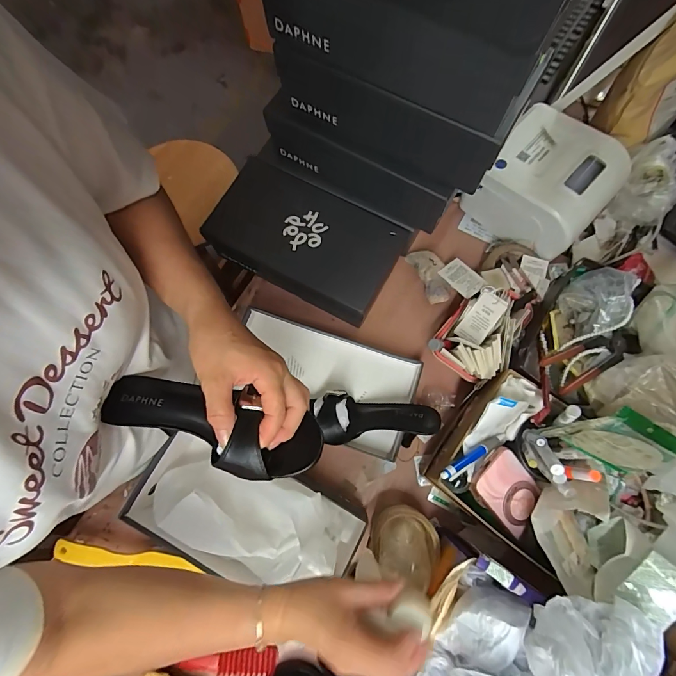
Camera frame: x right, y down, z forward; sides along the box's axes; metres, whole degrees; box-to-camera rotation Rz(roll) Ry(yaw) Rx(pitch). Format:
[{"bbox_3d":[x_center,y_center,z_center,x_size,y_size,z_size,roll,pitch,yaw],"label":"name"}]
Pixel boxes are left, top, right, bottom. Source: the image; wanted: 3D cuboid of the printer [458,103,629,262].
[{"bbox_3d":[0.340,-0.253,0.621,0.178,0.127,0.161,39,80,11],"label":"printer"}]

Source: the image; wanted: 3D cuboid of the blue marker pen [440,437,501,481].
[{"bbox_3d":[0.174,0.155,0.480,0.110,0.009,0.015,-17,73,-32],"label":"blue marker pen"}]

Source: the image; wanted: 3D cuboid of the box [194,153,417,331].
[{"bbox_3d":[-0.055,-0.156,0.621,0.295,0.085,0.170,29,78,9],"label":"box"}]

